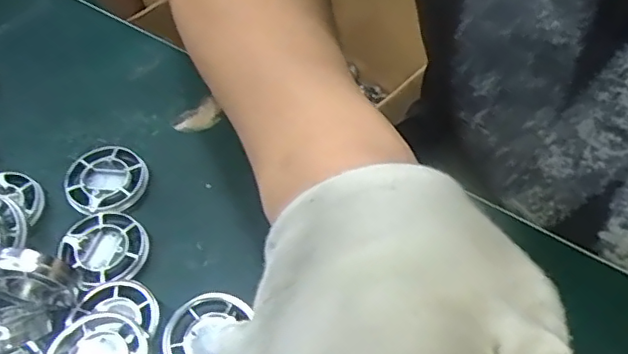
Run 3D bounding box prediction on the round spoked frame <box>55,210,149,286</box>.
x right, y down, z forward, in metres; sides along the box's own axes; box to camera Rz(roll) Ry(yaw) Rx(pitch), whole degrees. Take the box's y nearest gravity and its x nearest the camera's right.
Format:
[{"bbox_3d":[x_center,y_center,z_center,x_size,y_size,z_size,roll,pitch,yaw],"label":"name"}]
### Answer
[{"bbox_3d":[-0.095,0.031,0.273,0.039,0.004,0.035,38,65,25],"label":"round spoked frame"}]

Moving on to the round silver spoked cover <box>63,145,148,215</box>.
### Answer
[{"bbox_3d":[-0.102,0.002,0.298,0.039,0.011,0.039,-1,55,2],"label":"round silver spoked cover"}]

